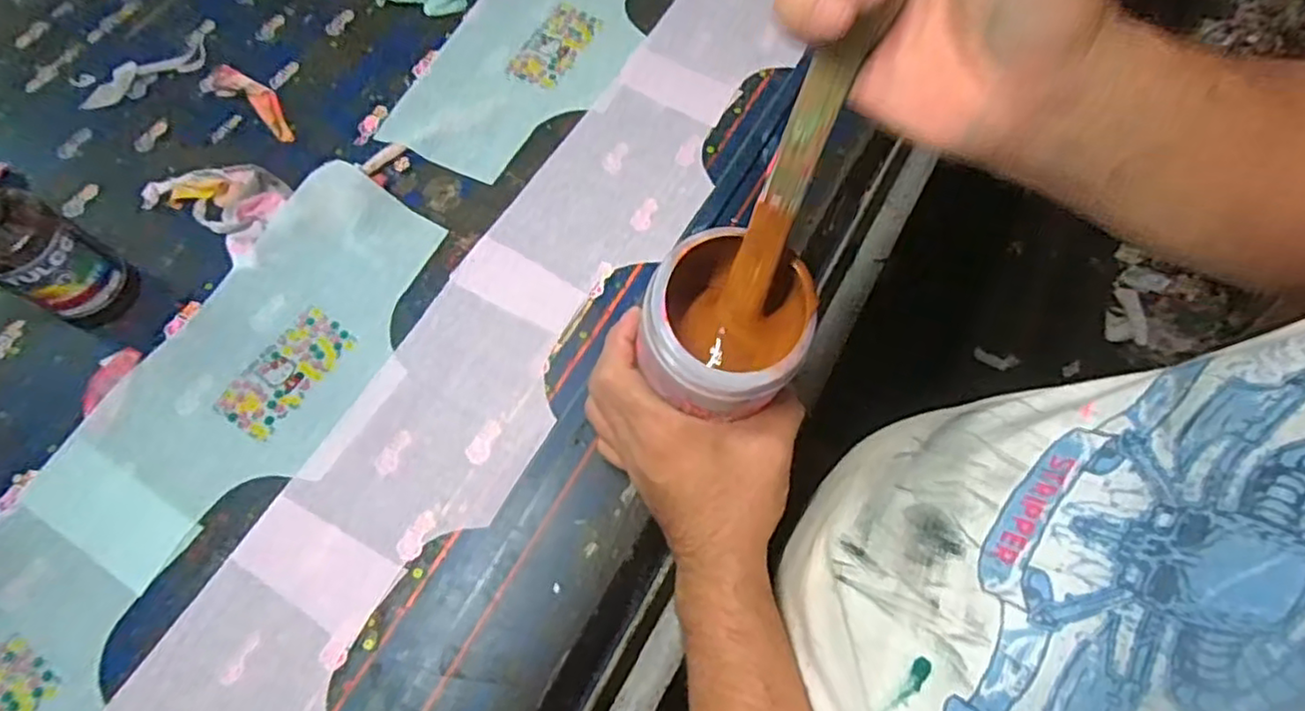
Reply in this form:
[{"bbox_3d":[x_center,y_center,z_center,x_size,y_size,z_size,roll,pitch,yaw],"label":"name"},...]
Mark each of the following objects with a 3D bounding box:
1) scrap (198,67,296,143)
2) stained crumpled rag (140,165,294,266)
[{"bbox_3d":[-0.350,-0.224,0.595,0.114,0.005,0.034,32,70,13],"label":"scrap"},{"bbox_3d":[-0.357,-0.126,0.547,0.113,0.020,0.075,19,68,8],"label":"stained crumpled rag"}]

